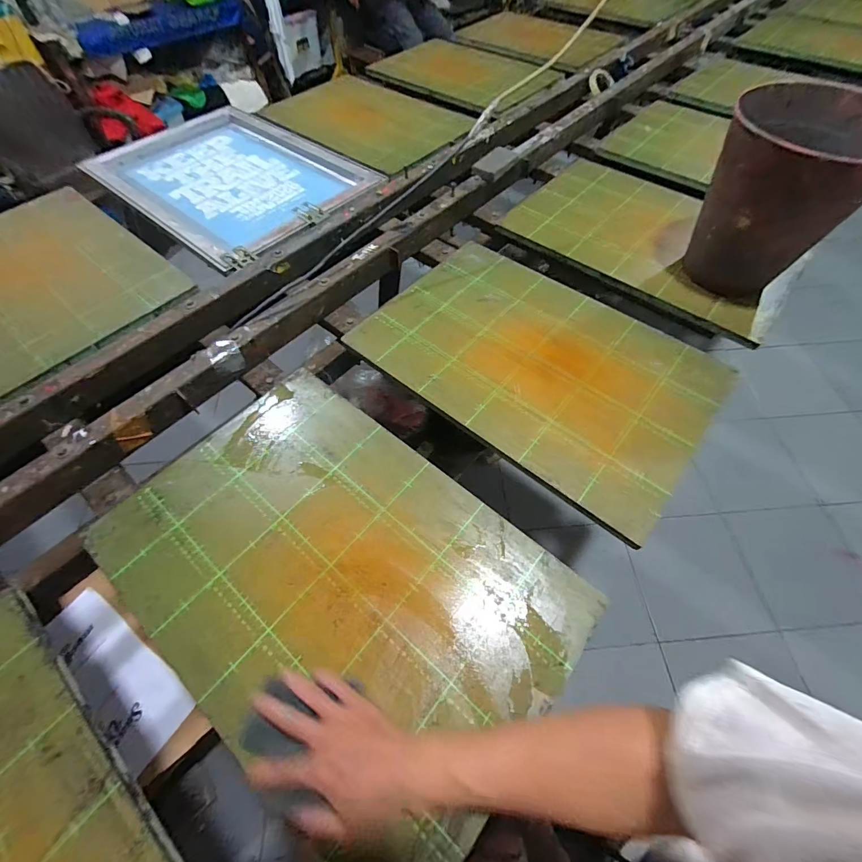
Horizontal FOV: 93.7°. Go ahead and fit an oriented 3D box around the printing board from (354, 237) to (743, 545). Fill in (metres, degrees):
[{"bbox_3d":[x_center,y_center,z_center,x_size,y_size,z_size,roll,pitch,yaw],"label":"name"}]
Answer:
[{"bbox_3d":[0.189,-0.136,0.725,0.593,0.014,0.395,36,66,21],"label":"printing board"}]

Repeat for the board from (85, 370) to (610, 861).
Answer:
[{"bbox_3d":[-0.126,0.175,0.530,0.580,0.022,0.383,36,65,21],"label":"board"}]

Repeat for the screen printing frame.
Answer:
[{"bbox_3d":[-0.522,-0.675,1.068,0.771,0.045,0.512,35,65,21],"label":"screen printing frame"}]

